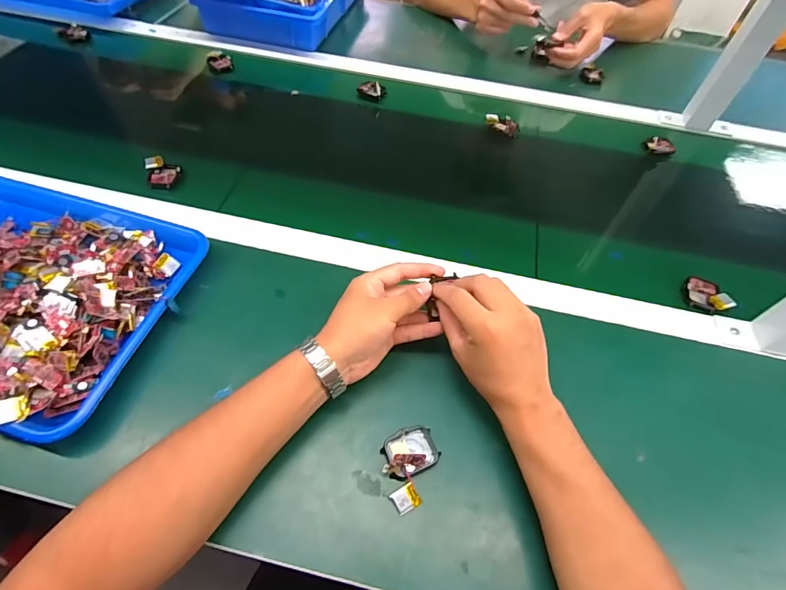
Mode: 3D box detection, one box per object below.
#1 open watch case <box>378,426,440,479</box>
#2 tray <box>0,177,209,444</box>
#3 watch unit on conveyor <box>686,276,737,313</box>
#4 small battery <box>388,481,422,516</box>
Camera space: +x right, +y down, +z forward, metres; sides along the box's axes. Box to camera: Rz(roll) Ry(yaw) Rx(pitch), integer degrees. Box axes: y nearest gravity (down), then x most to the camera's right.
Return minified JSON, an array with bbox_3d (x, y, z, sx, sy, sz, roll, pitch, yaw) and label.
[{"bbox_3d":[0.014,0.137,0.374,0.052,0.020,0.038,-23,59,-19],"label":"open watch case"},{"bbox_3d":[-0.394,-0.017,0.438,0.329,0.057,0.262,16,55,7],"label":"tray"},{"bbox_3d":[0.380,0.000,0.511,0.050,0.021,0.040,29,58,16],"label":"watch unit on conveyor"},{"bbox_3d":[0.011,0.172,0.357,0.022,0.008,0.019,-25,60,-20],"label":"small battery"}]

